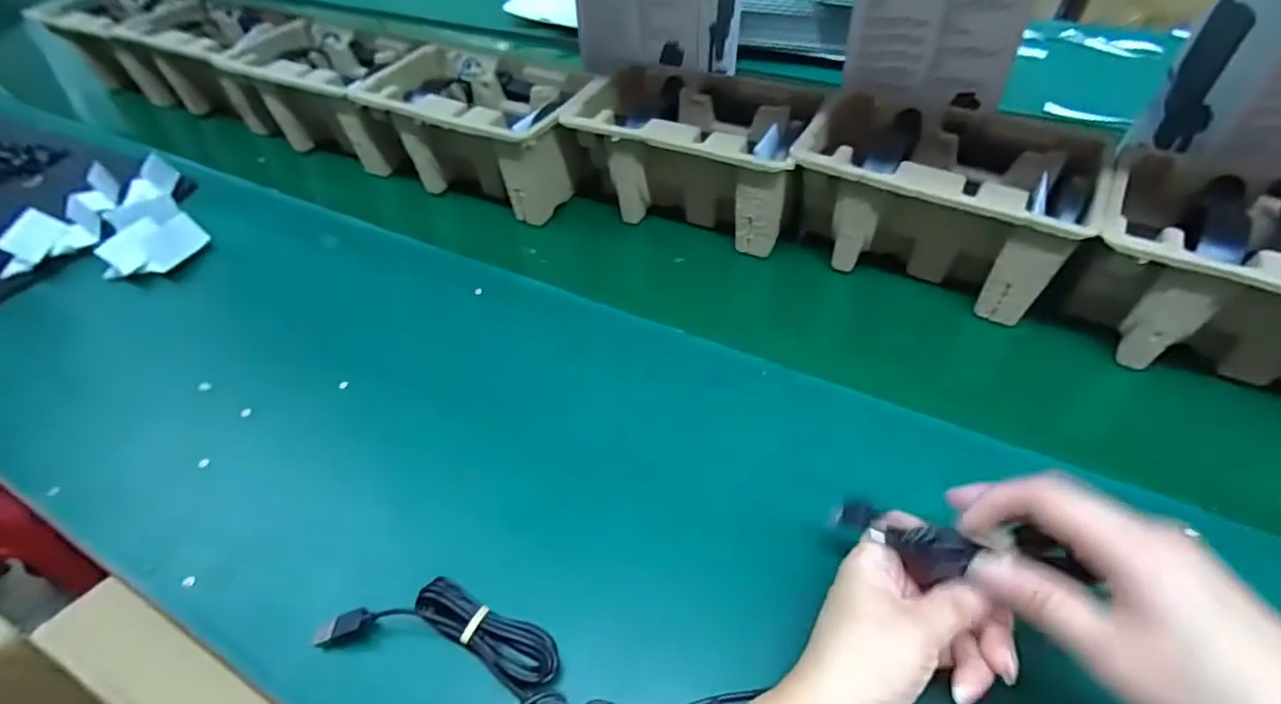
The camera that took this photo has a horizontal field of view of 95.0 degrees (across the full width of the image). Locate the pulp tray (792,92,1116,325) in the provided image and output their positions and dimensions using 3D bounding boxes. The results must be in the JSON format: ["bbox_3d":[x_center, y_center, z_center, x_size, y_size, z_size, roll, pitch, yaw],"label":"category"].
[{"bbox_3d":[0.253,-0.131,0.509,0.215,0.104,0.132,20,53,22],"label":"pulp tray"}]

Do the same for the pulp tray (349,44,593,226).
[{"bbox_3d":[-0.168,-0.238,0.638,0.228,0.108,0.141,21,53,22],"label":"pulp tray"}]

